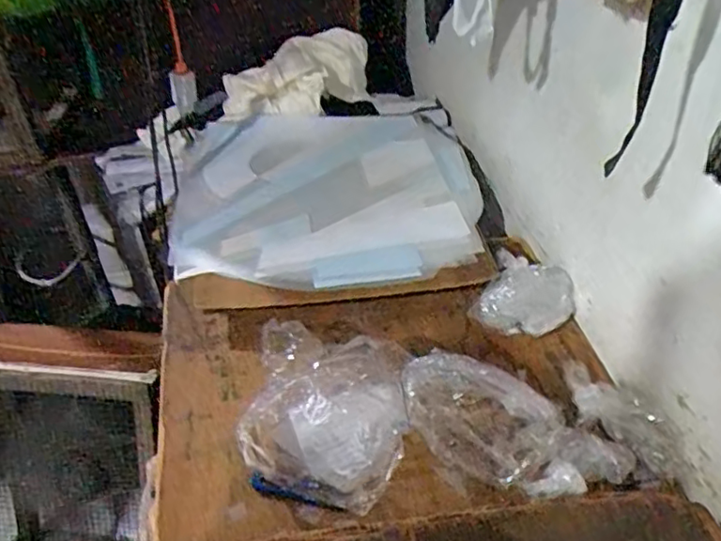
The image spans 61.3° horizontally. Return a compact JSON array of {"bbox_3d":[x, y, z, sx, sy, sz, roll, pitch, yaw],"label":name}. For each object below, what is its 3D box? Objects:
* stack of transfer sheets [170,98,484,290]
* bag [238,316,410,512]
[{"bbox_3d":[-0.062,-0.158,1.114,0.552,0.060,0.581,-7,43,-6],"label":"stack of transfer sheets"},{"bbox_3d":[-0.041,0.156,0.719,0.178,0.122,0.159,7,38,11],"label":"bag"}]

